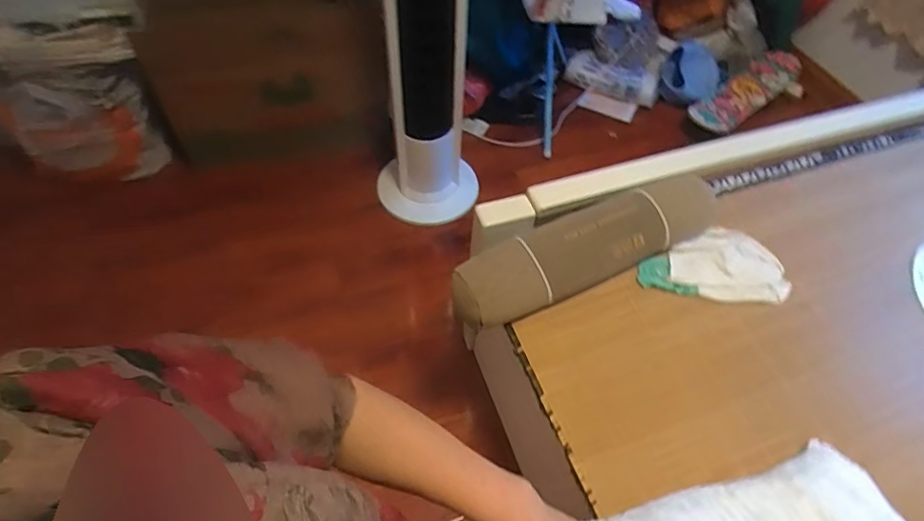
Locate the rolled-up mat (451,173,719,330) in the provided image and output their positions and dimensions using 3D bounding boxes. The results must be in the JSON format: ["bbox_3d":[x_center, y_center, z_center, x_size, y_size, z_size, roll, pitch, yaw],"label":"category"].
[{"bbox_3d":[0.217,-0.026,0.890,0.506,0.079,0.115,-22,58,-18],"label":"rolled-up mat"}]

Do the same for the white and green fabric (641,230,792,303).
[{"bbox_3d":[0.426,0.009,0.918,0.249,0.027,0.135,2,54,-1],"label":"white and green fabric"}]

